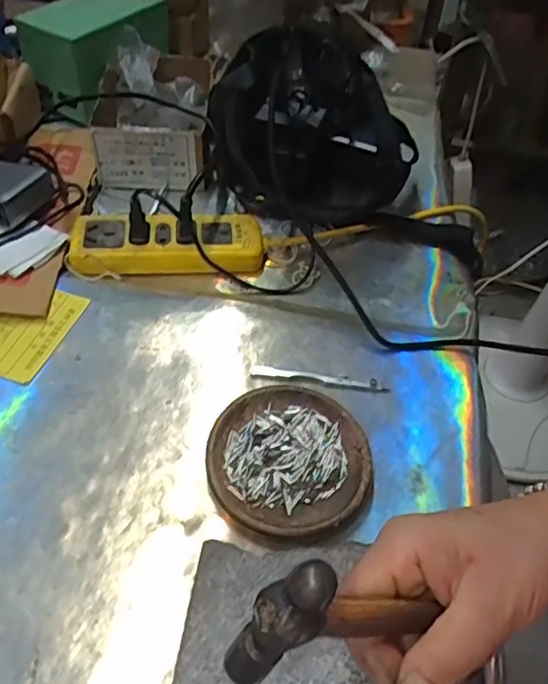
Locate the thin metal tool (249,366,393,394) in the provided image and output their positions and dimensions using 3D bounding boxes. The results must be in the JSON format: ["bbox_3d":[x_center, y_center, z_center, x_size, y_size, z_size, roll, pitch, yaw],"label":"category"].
[{"bbox_3d":[0.036,0.029,0.481,0.109,0.004,0.015,9,51,3],"label":"thin metal tool"}]

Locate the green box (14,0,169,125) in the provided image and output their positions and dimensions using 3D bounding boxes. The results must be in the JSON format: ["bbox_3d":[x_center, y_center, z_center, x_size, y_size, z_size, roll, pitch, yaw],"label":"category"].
[{"bbox_3d":[-0.195,-0.344,0.707,0.108,0.090,0.167,39,58,24],"label":"green box"}]

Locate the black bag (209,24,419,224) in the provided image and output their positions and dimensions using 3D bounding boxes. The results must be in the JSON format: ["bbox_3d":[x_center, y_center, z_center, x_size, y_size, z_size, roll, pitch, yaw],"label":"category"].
[{"bbox_3d":[0.040,-0.228,0.633,0.208,0.120,0.167,-7,52,-10],"label":"black bag"}]

